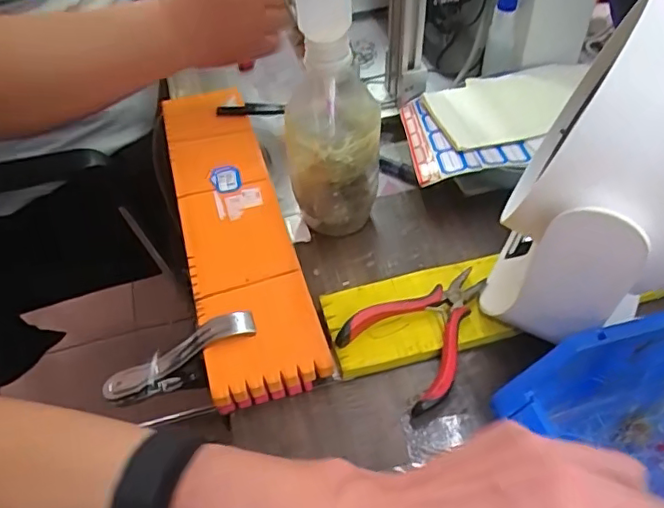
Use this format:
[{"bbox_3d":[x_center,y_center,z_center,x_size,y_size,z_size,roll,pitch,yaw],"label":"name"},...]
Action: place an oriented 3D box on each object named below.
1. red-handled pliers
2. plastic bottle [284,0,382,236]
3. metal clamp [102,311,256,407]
[{"bbox_3d":[0.068,0.050,0.399,0.109,0.015,0.080,-37,56,-26],"label":"red-handled pliers"},{"bbox_3d":[-0.001,-0.105,0.433,0.072,0.222,0.059,-6,49,-1],"label":"plastic bottle"},{"bbox_3d":[-0.107,0.076,0.409,0.119,0.032,0.020,-32,51,10],"label":"metal clamp"}]

